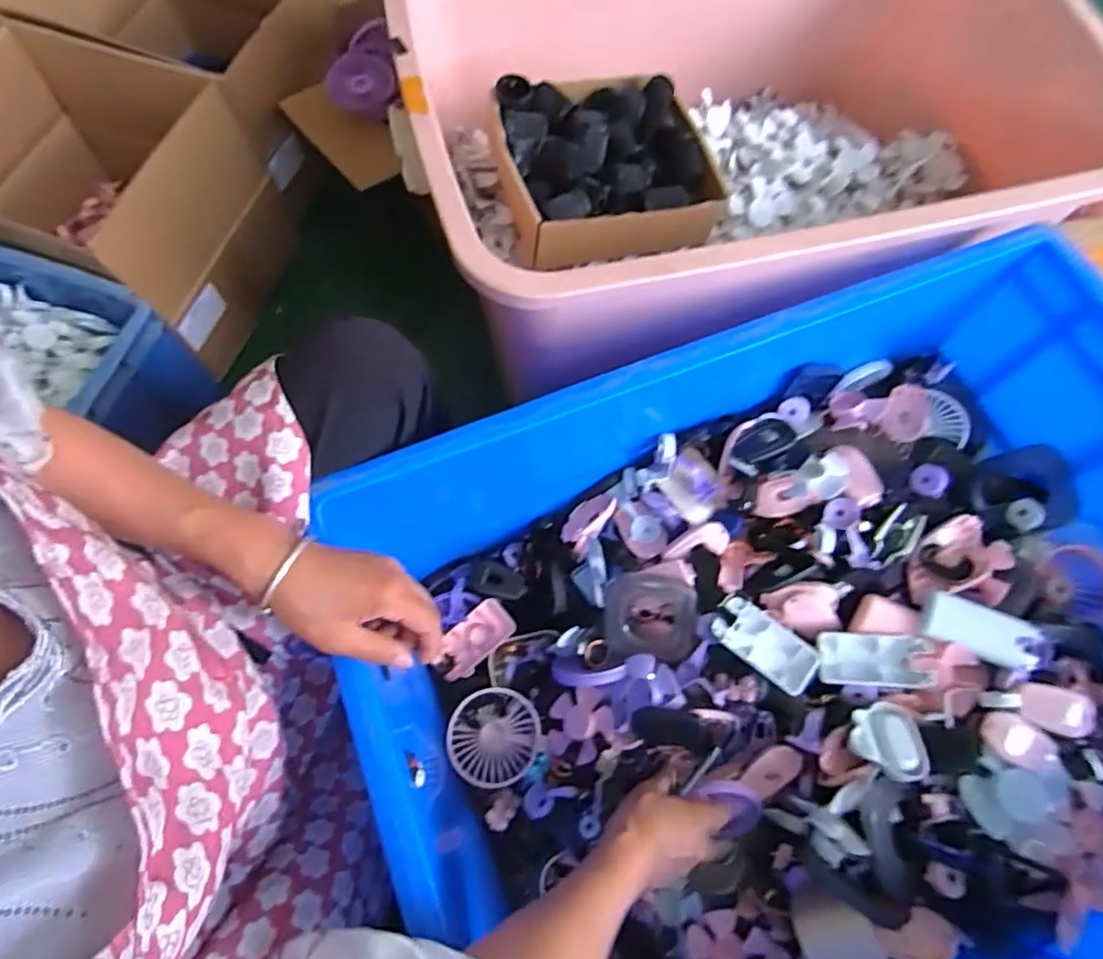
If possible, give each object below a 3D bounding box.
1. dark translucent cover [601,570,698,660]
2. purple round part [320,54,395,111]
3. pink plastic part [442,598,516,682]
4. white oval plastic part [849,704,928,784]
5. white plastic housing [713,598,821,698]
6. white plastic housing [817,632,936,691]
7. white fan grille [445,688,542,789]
[{"bbox_3d":[0.097,0.135,0.614,0.088,0.059,0.080,3,69,1],"label":"dark translucent cover"},{"bbox_3d":[-0.260,-0.539,0.851,0.092,0.019,0.087,0,69,0],"label":"purple round part"},{"bbox_3d":[-0.083,0.172,0.667,0.093,0.009,0.047,-43,83,6],"label":"pink plastic part"},{"bbox_3d":[0.291,0.225,0.538,0.064,0.021,0.060,0,69,-1],"label":"white oval plastic part"},{"bbox_3d":[0.196,0.151,0.574,0.092,0.013,0.044,39,74,13],"label":"white plastic housing"},{"bbox_3d":[0.291,0.163,0.562,0.094,0.012,0.045,0,81,12],"label":"white plastic housing"},{"bbox_3d":[-0.058,0.256,0.623,0.090,0.032,0.087,5,69,1],"label":"white fan grille"}]

